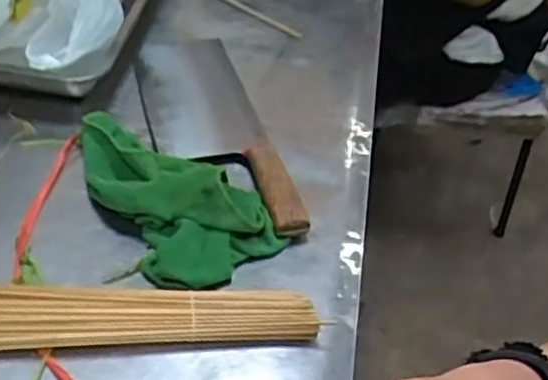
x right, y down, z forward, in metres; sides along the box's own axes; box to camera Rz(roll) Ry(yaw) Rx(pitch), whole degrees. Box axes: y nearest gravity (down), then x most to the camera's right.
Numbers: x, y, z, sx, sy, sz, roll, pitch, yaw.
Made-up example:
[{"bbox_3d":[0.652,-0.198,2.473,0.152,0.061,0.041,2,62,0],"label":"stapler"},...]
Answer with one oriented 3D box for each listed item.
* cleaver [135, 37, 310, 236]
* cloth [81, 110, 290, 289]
[{"bbox_3d":[-0.068,-0.073,0.717,0.109,0.037,0.364,-6,43,-15],"label":"cleaver"},{"bbox_3d":[-0.095,-0.010,0.627,0.110,0.059,0.218,-20,48,-28],"label":"cloth"}]

